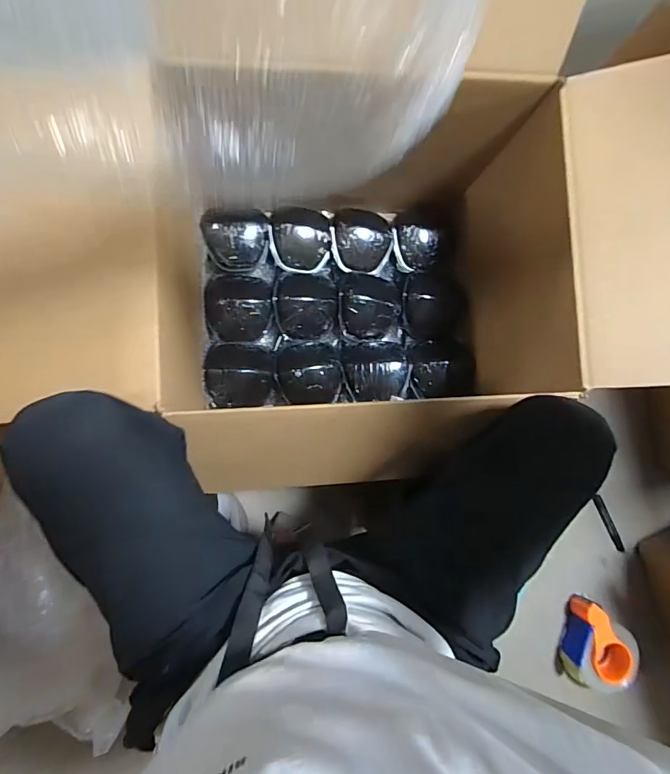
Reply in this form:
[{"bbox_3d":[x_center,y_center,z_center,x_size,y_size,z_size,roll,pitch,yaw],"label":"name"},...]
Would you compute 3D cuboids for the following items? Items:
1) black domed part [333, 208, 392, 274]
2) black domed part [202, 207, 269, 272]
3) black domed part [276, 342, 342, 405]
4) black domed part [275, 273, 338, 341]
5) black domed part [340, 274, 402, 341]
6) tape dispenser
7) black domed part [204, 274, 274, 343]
[{"bbox_3d":[0.053,-0.285,0.838,0.118,0.039,0.127,-1,86,-8],"label":"black domed part"},{"bbox_3d":[-0.185,-0.280,0.815,0.118,0.065,0.124,-9,88,-8],"label":"black domed part"},{"bbox_3d":[-0.047,-0.027,0.807,0.121,0.061,0.122,-4,87,-8],"label":"black domed part"},{"bbox_3d":[-0.056,-0.153,0.822,0.117,0.058,0.129,-3,87,-8],"label":"black domed part"},{"bbox_3d":[0.068,-0.156,0.838,0.119,0.068,0.125,-5,87,-8],"label":"black domed part"},{"bbox_3d":[0.545,0.520,0.872,0.137,0.060,0.151,16,84,-6],"label":"tape dispenser"},{"bbox_3d":[-0.176,-0.146,0.814,0.119,0.072,0.130,-3,87,-8],"label":"black domed part"}]

